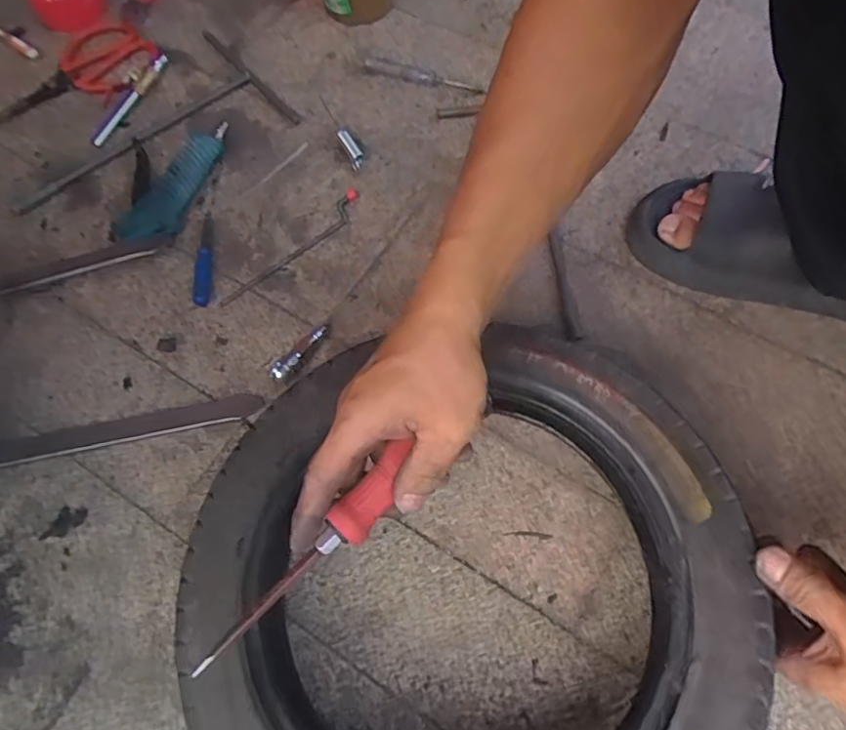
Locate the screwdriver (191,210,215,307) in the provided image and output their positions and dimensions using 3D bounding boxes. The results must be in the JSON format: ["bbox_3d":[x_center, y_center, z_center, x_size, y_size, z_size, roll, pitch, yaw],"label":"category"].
[{"bbox_3d":[-0.205,-0.104,0.565,0.016,0.016,0.104,-4,65,1],"label":"screwdriver"}]

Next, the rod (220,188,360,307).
[{"bbox_3d":[-0.121,-0.112,0.579,0.026,0.004,0.176,38,72,18],"label":"rod"}]

